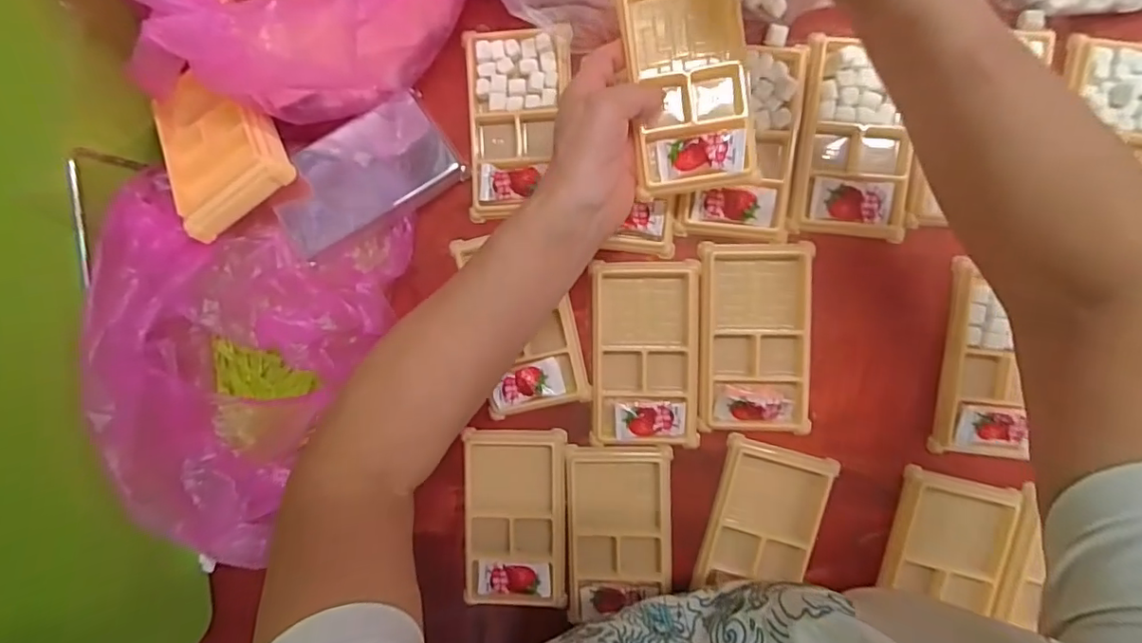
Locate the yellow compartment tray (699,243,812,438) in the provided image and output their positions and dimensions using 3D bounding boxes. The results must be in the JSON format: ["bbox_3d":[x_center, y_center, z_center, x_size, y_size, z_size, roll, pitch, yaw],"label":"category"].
[{"bbox_3d":[0.134,0.013,0.401,0.078,0.019,0.135,0,94,6],"label":"yellow compartment tray"}]

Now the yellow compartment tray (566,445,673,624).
[{"bbox_3d":[0.037,0.161,0.419,0.076,0.011,0.128,0,93,6],"label":"yellow compartment tray"}]

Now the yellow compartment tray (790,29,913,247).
[{"bbox_3d":[0.201,-0.126,0.387,0.078,0.012,0.130,6,94,6],"label":"yellow compartment tray"}]

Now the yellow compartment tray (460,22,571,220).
[{"bbox_3d":[-0.039,-0.145,0.409,0.074,0.011,0.133,0,94,6],"label":"yellow compartment tray"}]

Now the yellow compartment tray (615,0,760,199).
[{"bbox_3d":[0.076,-0.153,0.365,0.075,0.027,0.133,-8,96,5],"label":"yellow compartment tray"}]

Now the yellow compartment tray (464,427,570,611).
[{"bbox_3d":[-0.044,0.151,0.426,0.078,0.009,0.132,1,94,6],"label":"yellow compartment tray"}]

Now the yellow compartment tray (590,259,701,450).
[{"bbox_3d":[0.055,0.026,0.410,0.077,0.019,0.137,0,94,6],"label":"yellow compartment tray"}]

